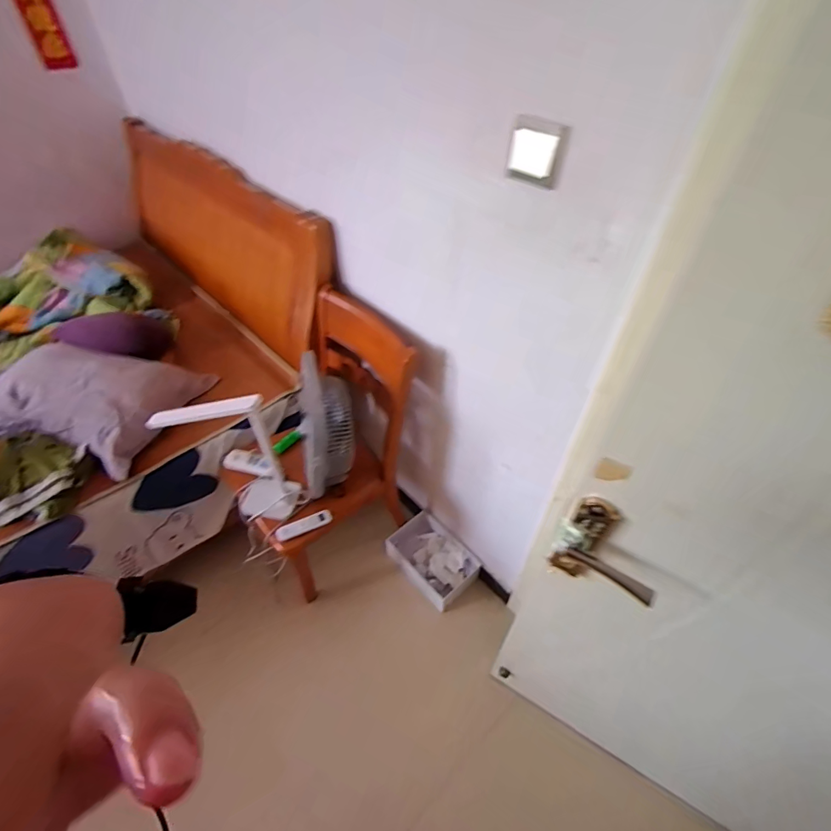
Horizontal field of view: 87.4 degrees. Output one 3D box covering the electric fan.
[{"bbox_3d":[-0.259,0.036,1.269,0.154,0.287,0.321,-9,47,-9],"label":"electric fan"}]

